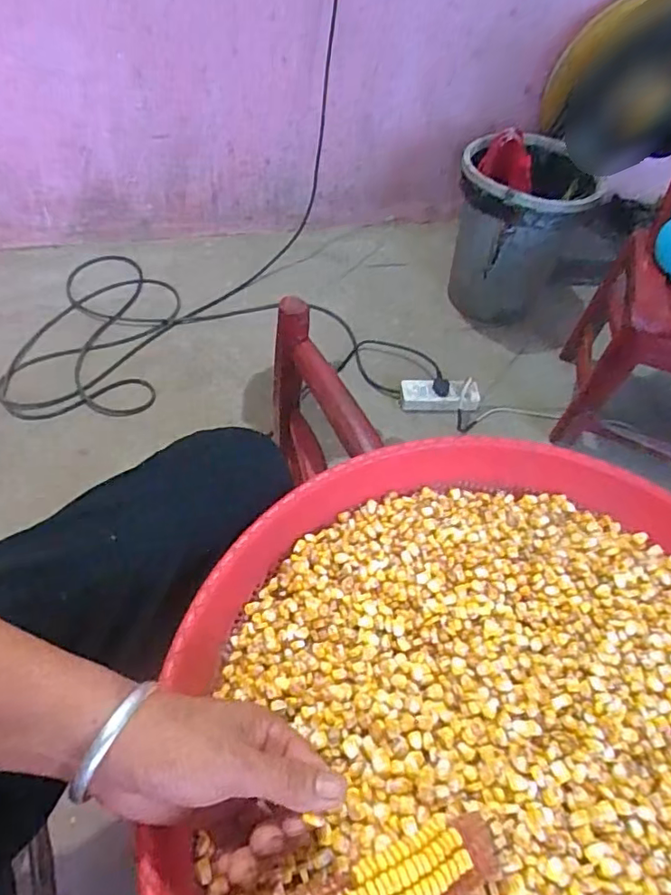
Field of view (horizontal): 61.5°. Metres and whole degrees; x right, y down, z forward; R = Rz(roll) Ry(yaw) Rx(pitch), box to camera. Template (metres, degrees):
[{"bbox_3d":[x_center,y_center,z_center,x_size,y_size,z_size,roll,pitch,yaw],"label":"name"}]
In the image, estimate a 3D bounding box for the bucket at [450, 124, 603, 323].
[{"bbox_3d":[0.381,-0.490,1.233,0.244,0.306,0.305,11,53,4],"label":"bucket"}]

